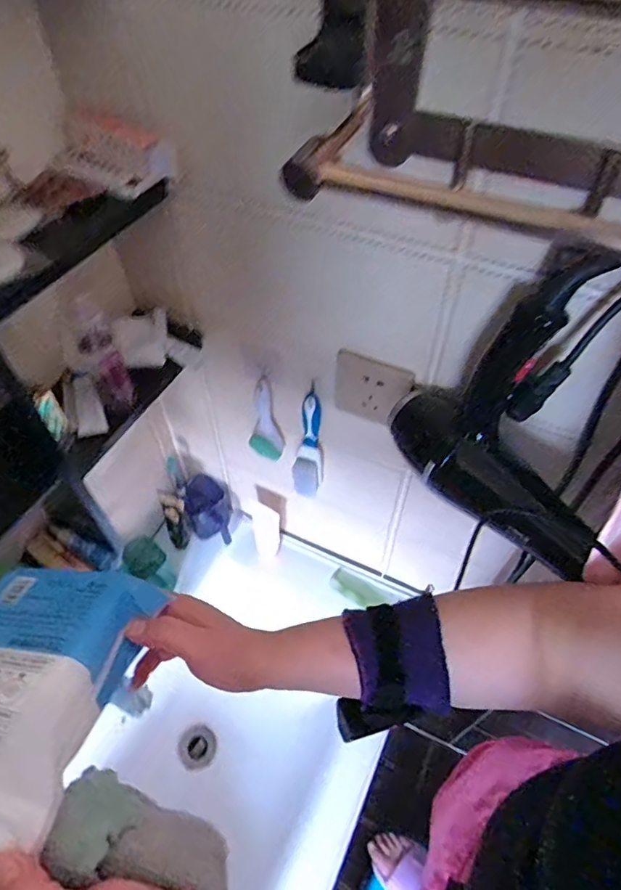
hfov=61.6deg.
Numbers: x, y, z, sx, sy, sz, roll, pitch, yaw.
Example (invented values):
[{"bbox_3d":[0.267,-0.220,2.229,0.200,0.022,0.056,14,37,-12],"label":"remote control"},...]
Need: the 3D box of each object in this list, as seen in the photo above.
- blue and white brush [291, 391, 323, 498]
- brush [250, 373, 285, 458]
[{"bbox_3d":[-0.003,0.005,0.682,0.040,0.175,0.031,4,52,3],"label":"blue and white brush"},{"bbox_3d":[-0.059,-0.029,0.683,0.039,0.134,0.026,26,56,19],"label":"brush"}]

